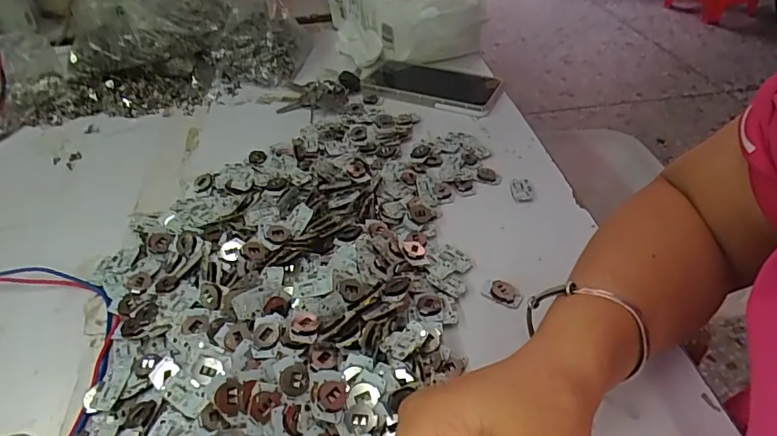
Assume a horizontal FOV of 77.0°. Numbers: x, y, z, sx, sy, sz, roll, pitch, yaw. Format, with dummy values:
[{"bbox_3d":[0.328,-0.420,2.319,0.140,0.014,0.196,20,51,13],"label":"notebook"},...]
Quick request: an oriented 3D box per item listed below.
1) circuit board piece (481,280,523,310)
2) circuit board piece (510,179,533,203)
[{"bbox_3d":[0.086,0.057,0.369,0.030,0.004,0.019,18,46,22],"label":"circuit board piece"},{"bbox_3d":[0.126,-0.026,0.459,0.019,0.006,0.028,-3,42,0],"label":"circuit board piece"}]

